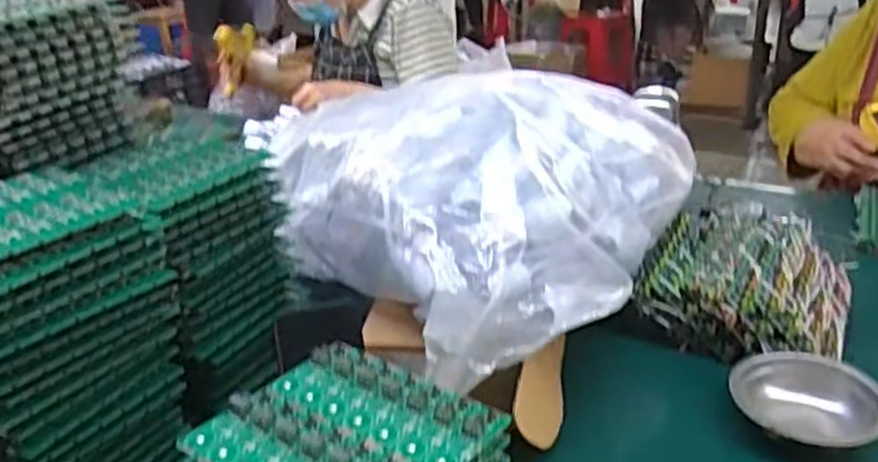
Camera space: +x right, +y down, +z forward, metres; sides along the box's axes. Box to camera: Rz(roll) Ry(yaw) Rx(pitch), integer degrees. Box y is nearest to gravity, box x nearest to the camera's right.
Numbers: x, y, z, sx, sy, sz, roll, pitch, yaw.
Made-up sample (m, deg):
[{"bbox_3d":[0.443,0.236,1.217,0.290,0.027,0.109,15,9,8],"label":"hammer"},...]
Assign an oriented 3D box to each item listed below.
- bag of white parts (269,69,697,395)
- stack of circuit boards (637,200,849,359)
[{"bbox_3d":[0.065,-0.053,0.781,0.387,0.176,0.339,-20,30,-33],"label":"bag of white parts"},{"bbox_3d":[0.335,0.058,0.824,0.199,0.080,0.197,12,28,28],"label":"stack of circuit boards"}]

